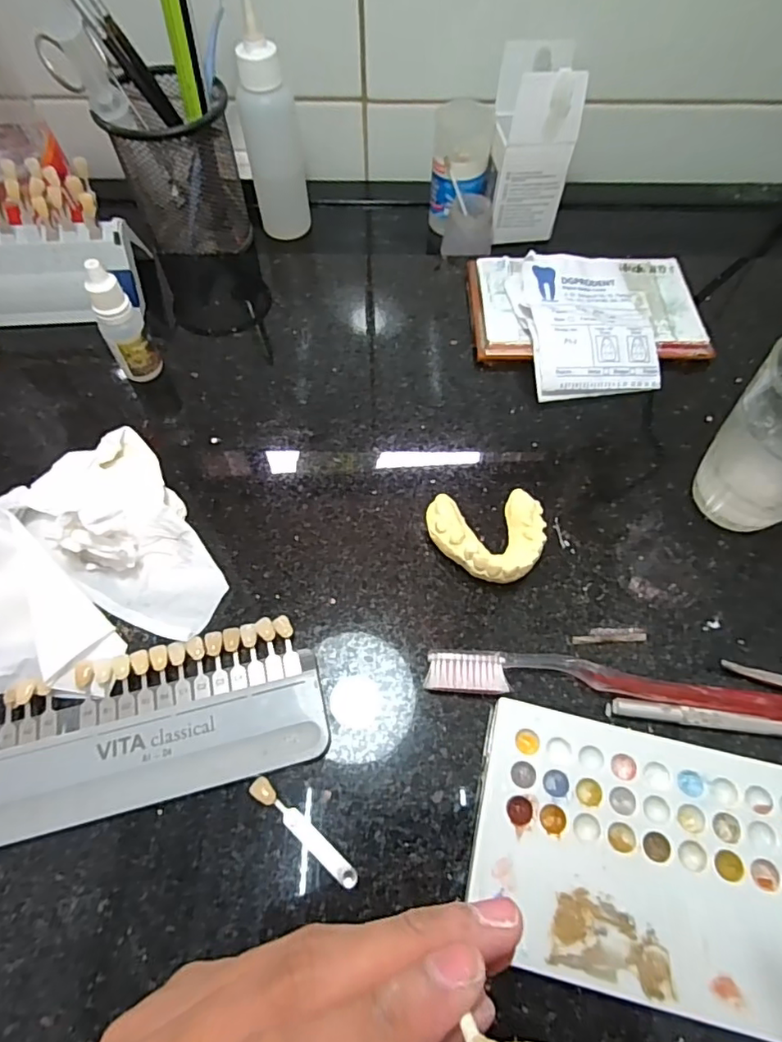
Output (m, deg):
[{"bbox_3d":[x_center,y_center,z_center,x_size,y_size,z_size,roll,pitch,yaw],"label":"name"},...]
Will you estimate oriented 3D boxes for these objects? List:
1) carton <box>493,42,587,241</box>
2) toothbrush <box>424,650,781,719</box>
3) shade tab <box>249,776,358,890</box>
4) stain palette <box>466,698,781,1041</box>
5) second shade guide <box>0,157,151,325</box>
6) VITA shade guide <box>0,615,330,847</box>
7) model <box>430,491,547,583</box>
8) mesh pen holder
[{"bbox_3d":[0.103,-0.279,0.406,0.052,0.109,0.053,-3,60,-2],"label":"carton"},{"bbox_3d":[0.112,0.075,0.252,0.188,0.012,0.021,4,60,2],"label":"toothbrush"},{"bbox_3d":[-0.036,0.129,0.226,0.057,0.004,0.008,35,65,18],"label":"shade tab"},{"bbox_3d":[0.110,0.136,0.218,0.149,0.012,0.092,12,60,6],"label":"stain palette"},{"bbox_3d":[-0.239,-0.178,0.351,0.133,0.077,0.050,-8,60,-5],"label":"second shade guide"},{"bbox_3d":[-0.105,0.090,0.245,0.145,0.009,0.065,-13,61,-8],"label":"VITA shade guide"},{"bbox_3d":[0.052,0.010,0.285,0.060,0.018,0.051,-8,60,-5],"label":"model"},{"bbox_3d":[-0.152,-0.265,0.409,0.075,0.097,0.076,-3,60,-2],"label":"mesh pen holder"}]

